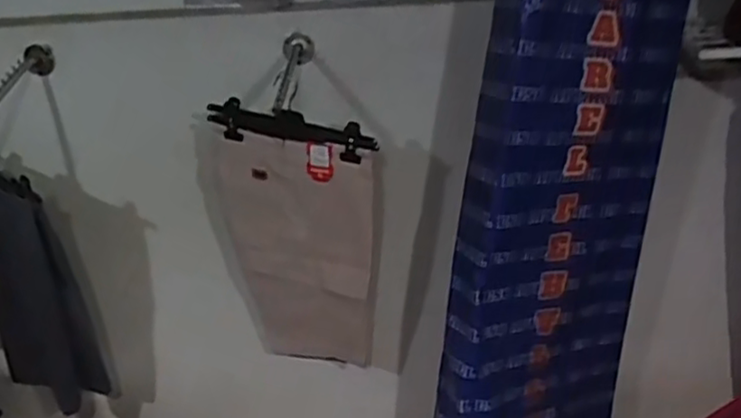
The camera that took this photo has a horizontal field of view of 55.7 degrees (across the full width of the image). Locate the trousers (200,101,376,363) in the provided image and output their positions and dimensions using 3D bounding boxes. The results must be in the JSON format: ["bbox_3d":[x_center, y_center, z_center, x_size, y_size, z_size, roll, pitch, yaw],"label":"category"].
[{"bbox_3d":[-0.144,0.076,1.399,0.318,0.560,0.091,13,33,27],"label":"trousers"}]

